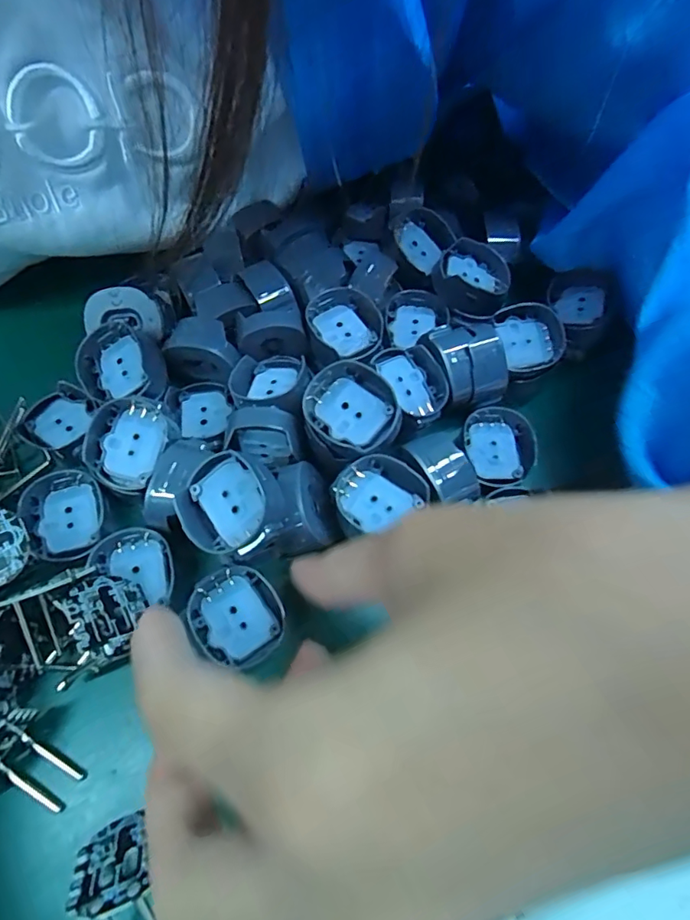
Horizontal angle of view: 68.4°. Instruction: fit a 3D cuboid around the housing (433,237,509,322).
[{"bbox_3d":[0.050,-0.072,0.197,0.028,0.013,0.031,23,66,10],"label":"housing"}]

